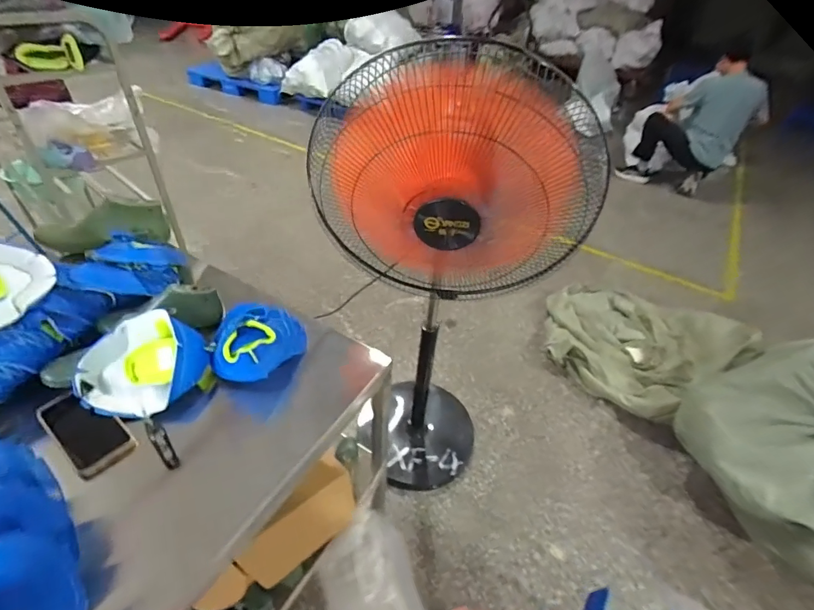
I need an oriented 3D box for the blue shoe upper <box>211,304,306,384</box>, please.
[{"bbox_3d":[-0.274,0.053,0.737,0.153,0.087,0.144,10,42,6],"label":"blue shoe upper"}]

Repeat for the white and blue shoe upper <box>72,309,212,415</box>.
[{"bbox_3d":[-0.434,0.096,0.686,0.177,0.093,0.145,7,40,1],"label":"white and blue shoe upper"}]

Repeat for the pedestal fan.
[{"bbox_3d":[0.101,0.067,1.127,0.466,1.196,0.448,20,44,17],"label":"pedestal fan"}]

